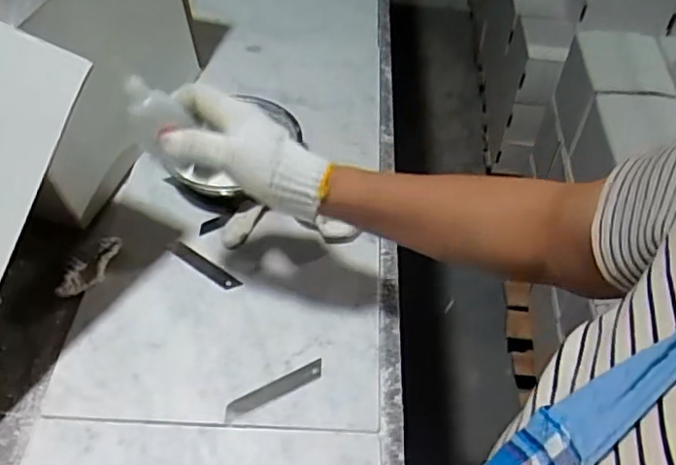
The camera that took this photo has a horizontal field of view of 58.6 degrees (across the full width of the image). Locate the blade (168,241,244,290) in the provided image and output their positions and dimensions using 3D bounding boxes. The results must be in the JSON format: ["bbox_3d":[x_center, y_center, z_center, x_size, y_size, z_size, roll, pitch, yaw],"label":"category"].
[{"bbox_3d":[-0.146,0.035,0.645,0.097,0.004,0.018,30,47,24],"label":"blade"}]

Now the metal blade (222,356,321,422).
[{"bbox_3d":[-0.058,0.144,0.553,0.099,0.004,0.016,-23,55,-19],"label":"metal blade"}]

